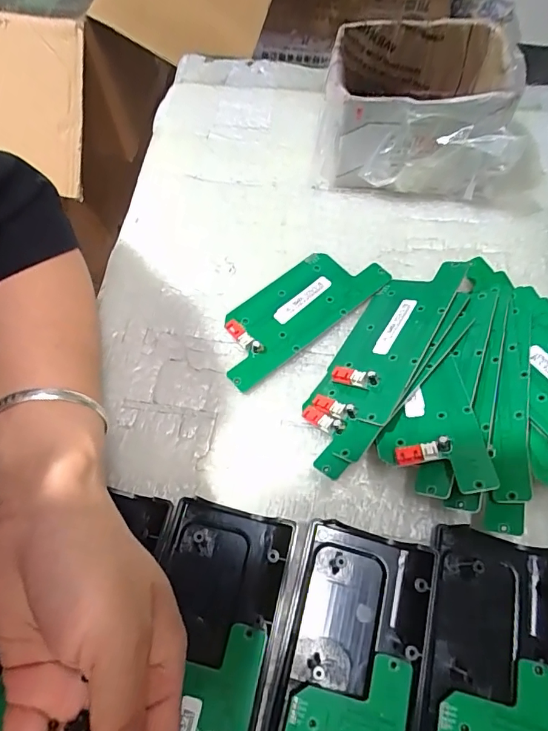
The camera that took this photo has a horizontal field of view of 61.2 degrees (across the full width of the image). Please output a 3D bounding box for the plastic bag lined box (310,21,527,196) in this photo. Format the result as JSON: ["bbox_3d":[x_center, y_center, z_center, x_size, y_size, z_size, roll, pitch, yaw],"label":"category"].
[{"bbox_3d":[0.109,-0.199,0.361,0.142,0.077,0.109,9,66,4],"label":"plastic bag lined box"}]

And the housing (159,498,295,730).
[{"bbox_3d":[-0.049,0.192,0.209,0.066,0.018,0.248,12,66,5],"label":"housing"}]

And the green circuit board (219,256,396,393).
[{"bbox_3d":[0.015,-0.041,0.323,0.133,0.009,0.055,-38,71,-16],"label":"green circuit board"}]

